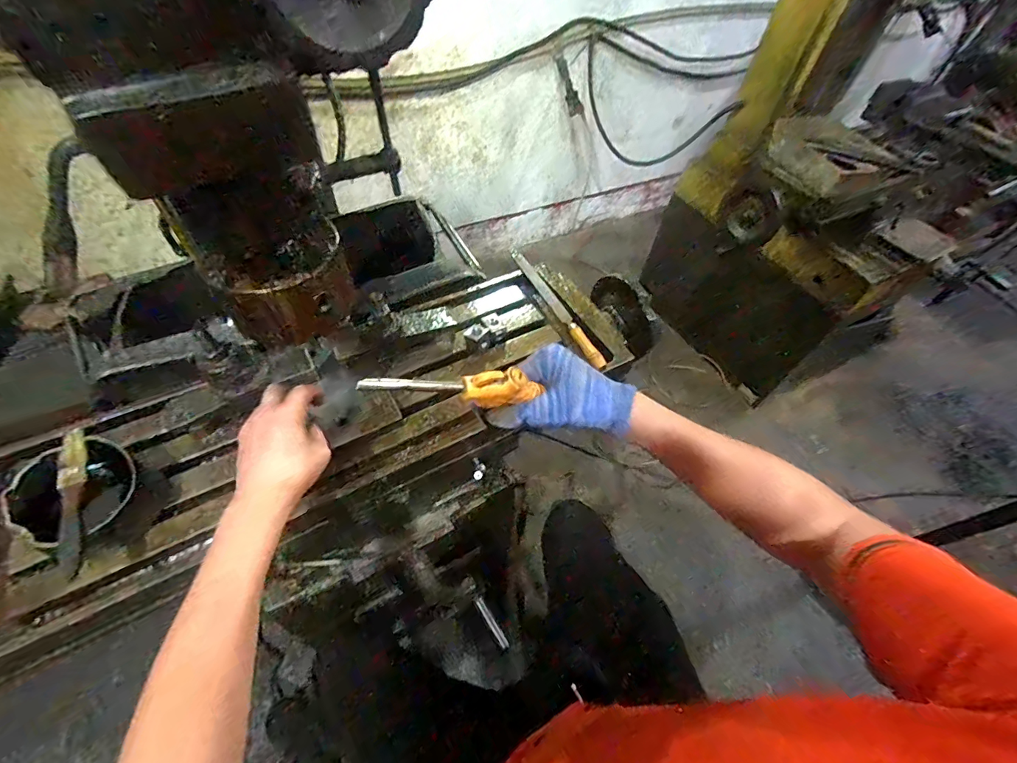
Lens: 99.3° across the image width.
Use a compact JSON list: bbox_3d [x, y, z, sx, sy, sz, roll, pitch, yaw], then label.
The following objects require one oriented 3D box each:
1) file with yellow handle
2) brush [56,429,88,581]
[{"bbox_3d":[0.073,-0.121,0.664,0.022,0.024,0.272,-18,57,-17],"label":"file with yellow handle"},{"bbox_3d":[-0.414,0.111,0.409,0.018,0.014,0.142,-14,70,-14],"label":"brush"}]

